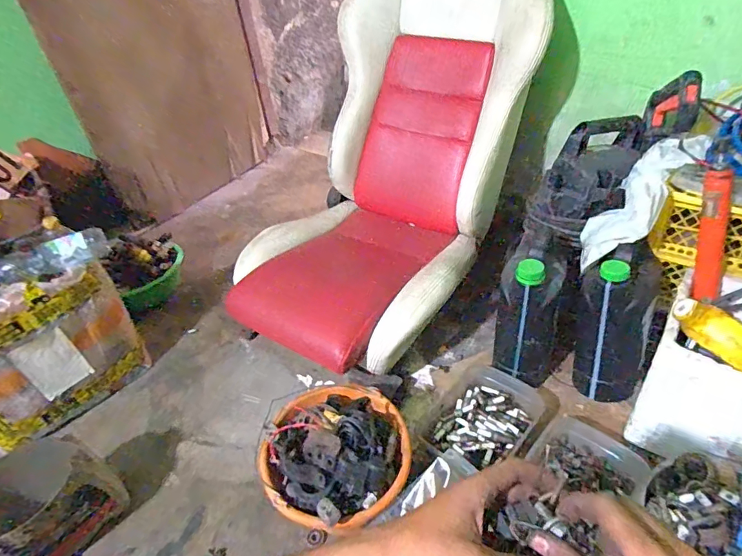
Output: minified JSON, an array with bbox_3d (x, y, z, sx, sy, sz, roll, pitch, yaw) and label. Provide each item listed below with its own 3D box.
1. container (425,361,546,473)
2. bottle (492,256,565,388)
[{"bbox_3d":[0.239,0.297,0.932,0.177,0.057,0.230,22,48,31],"label":"container"},{"bbox_3d":[0.319,0.080,0.903,0.118,0.282,0.116,12,43,22],"label":"bottle"}]

